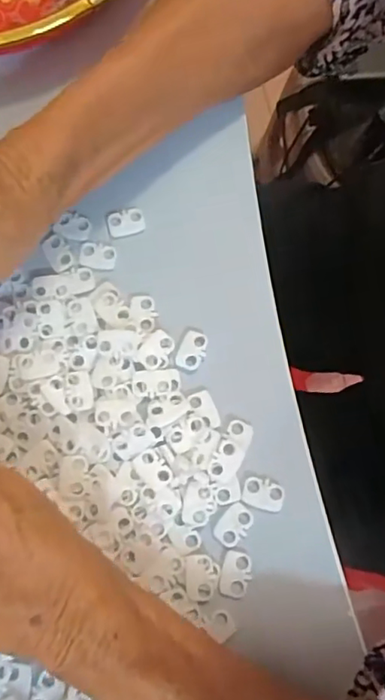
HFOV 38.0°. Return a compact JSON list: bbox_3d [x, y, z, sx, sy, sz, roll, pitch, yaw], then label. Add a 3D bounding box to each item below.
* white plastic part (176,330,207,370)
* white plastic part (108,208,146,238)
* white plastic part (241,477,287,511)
[{"bbox_3d":[0.000,0.000,0.260,0.012,0.004,0.019,23,78,4],"label":"white plastic part"},{"bbox_3d":[-0.033,-0.063,0.274,0.018,0.004,0.014,-11,78,-4],"label":"white plastic part"},{"bbox_3d":[0.031,0.063,0.246,0.018,0.004,0.012,16,78,3],"label":"white plastic part"}]

